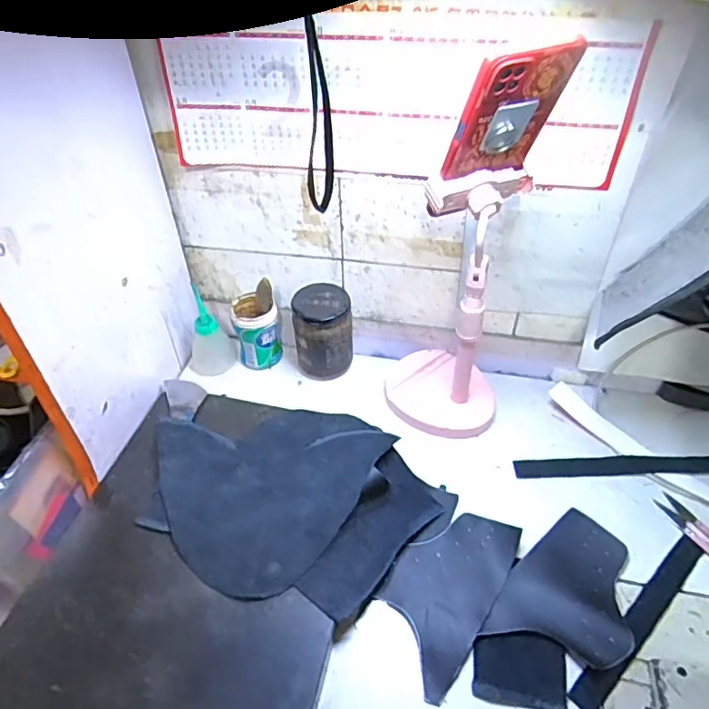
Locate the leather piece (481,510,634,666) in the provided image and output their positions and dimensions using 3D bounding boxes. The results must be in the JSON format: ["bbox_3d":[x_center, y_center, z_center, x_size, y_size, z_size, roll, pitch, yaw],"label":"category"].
[{"bbox_3d":[0.189,0.196,0.469,0.097,0.012,0.144,25,49,26],"label":"leather piece"}]

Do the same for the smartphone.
[{"bbox_3d":[0.113,-0.174,0.400,0.078,0.112,0.008,-17,71,-14],"label":"smartphone"}]

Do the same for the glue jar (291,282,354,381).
[{"bbox_3d":[-0.035,-0.025,0.635,0.069,0.098,0.064,2,44,-2],"label":"glue jar"}]

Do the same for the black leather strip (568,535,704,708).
[{"bbox_3d":[0.238,0.212,0.450,0.184,0.010,0.022,-32,50,-29],"label":"black leather strip"}]

